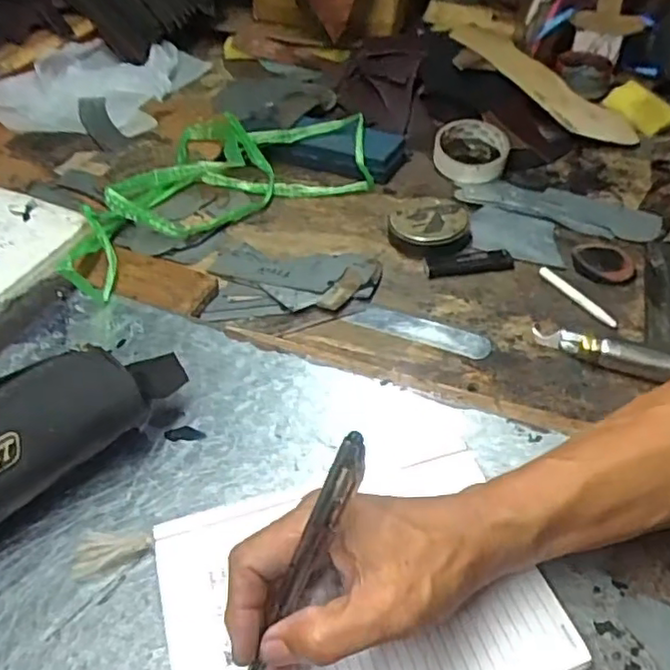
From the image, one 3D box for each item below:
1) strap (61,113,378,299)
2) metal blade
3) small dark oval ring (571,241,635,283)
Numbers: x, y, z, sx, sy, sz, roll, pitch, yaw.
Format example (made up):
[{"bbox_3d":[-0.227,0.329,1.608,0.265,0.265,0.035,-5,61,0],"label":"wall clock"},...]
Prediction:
[{"bbox_3d":[-0.143,-0.174,0.694,0.387,0.046,0.228,-33,53,-29],"label":"strap"},{"bbox_3d":[0.070,-0.004,0.546,0.120,0.004,0.029,17,52,21],"label":"metal blade"},{"bbox_3d":[0.245,-0.070,0.598,0.052,0.007,0.061,-2,45,-2],"label":"small dark oval ring"}]

